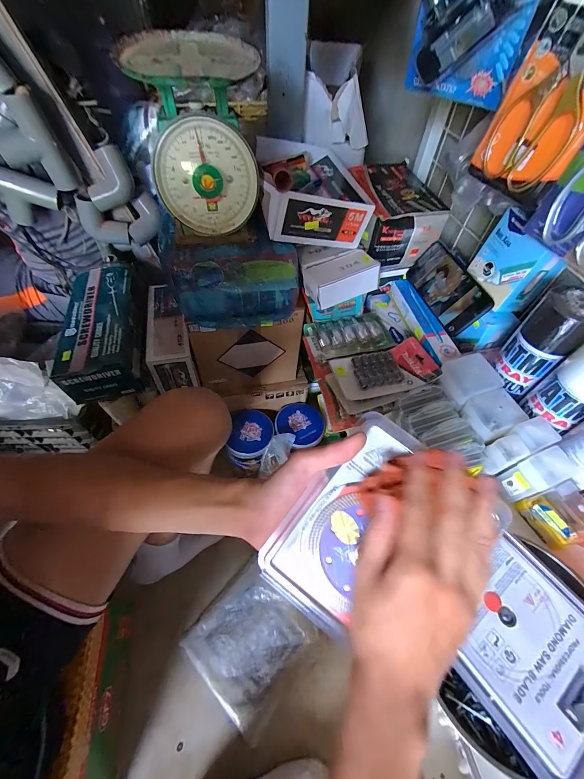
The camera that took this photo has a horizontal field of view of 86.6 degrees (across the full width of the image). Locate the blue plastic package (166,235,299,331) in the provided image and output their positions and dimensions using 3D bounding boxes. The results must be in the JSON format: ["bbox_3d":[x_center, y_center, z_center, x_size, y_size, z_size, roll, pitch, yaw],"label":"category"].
[{"bbox_3d":[-0.091,-0.170,0.504,0.202,0.109,0.078,-5,55,-7],"label":"blue plastic package"}]

